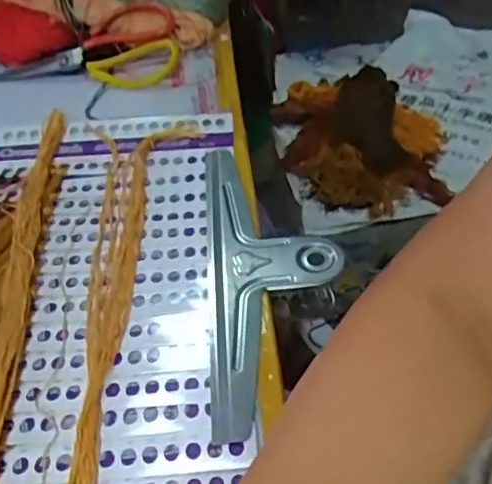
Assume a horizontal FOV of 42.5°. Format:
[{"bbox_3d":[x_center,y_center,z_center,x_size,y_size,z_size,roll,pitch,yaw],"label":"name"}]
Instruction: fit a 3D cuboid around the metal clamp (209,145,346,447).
[{"bbox_3d":[0.021,0.025,0.507,0.101,0.033,0.287,-5,46,1],"label":"metal clamp"}]

